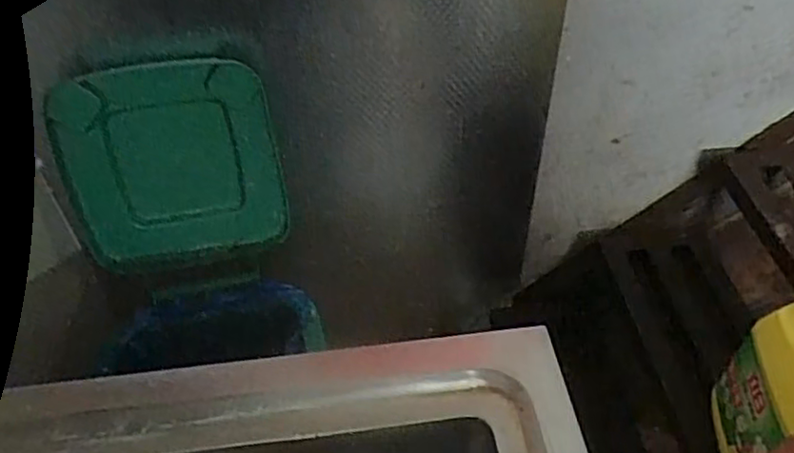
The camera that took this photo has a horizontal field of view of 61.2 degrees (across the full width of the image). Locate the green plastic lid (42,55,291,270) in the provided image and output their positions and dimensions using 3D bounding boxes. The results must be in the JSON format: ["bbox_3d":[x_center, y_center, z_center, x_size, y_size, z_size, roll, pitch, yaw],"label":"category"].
[{"bbox_3d":[-0.342,-0.092,1.035,0.311,0.332,0.058,-11,31,-8],"label":"green plastic lid"}]

